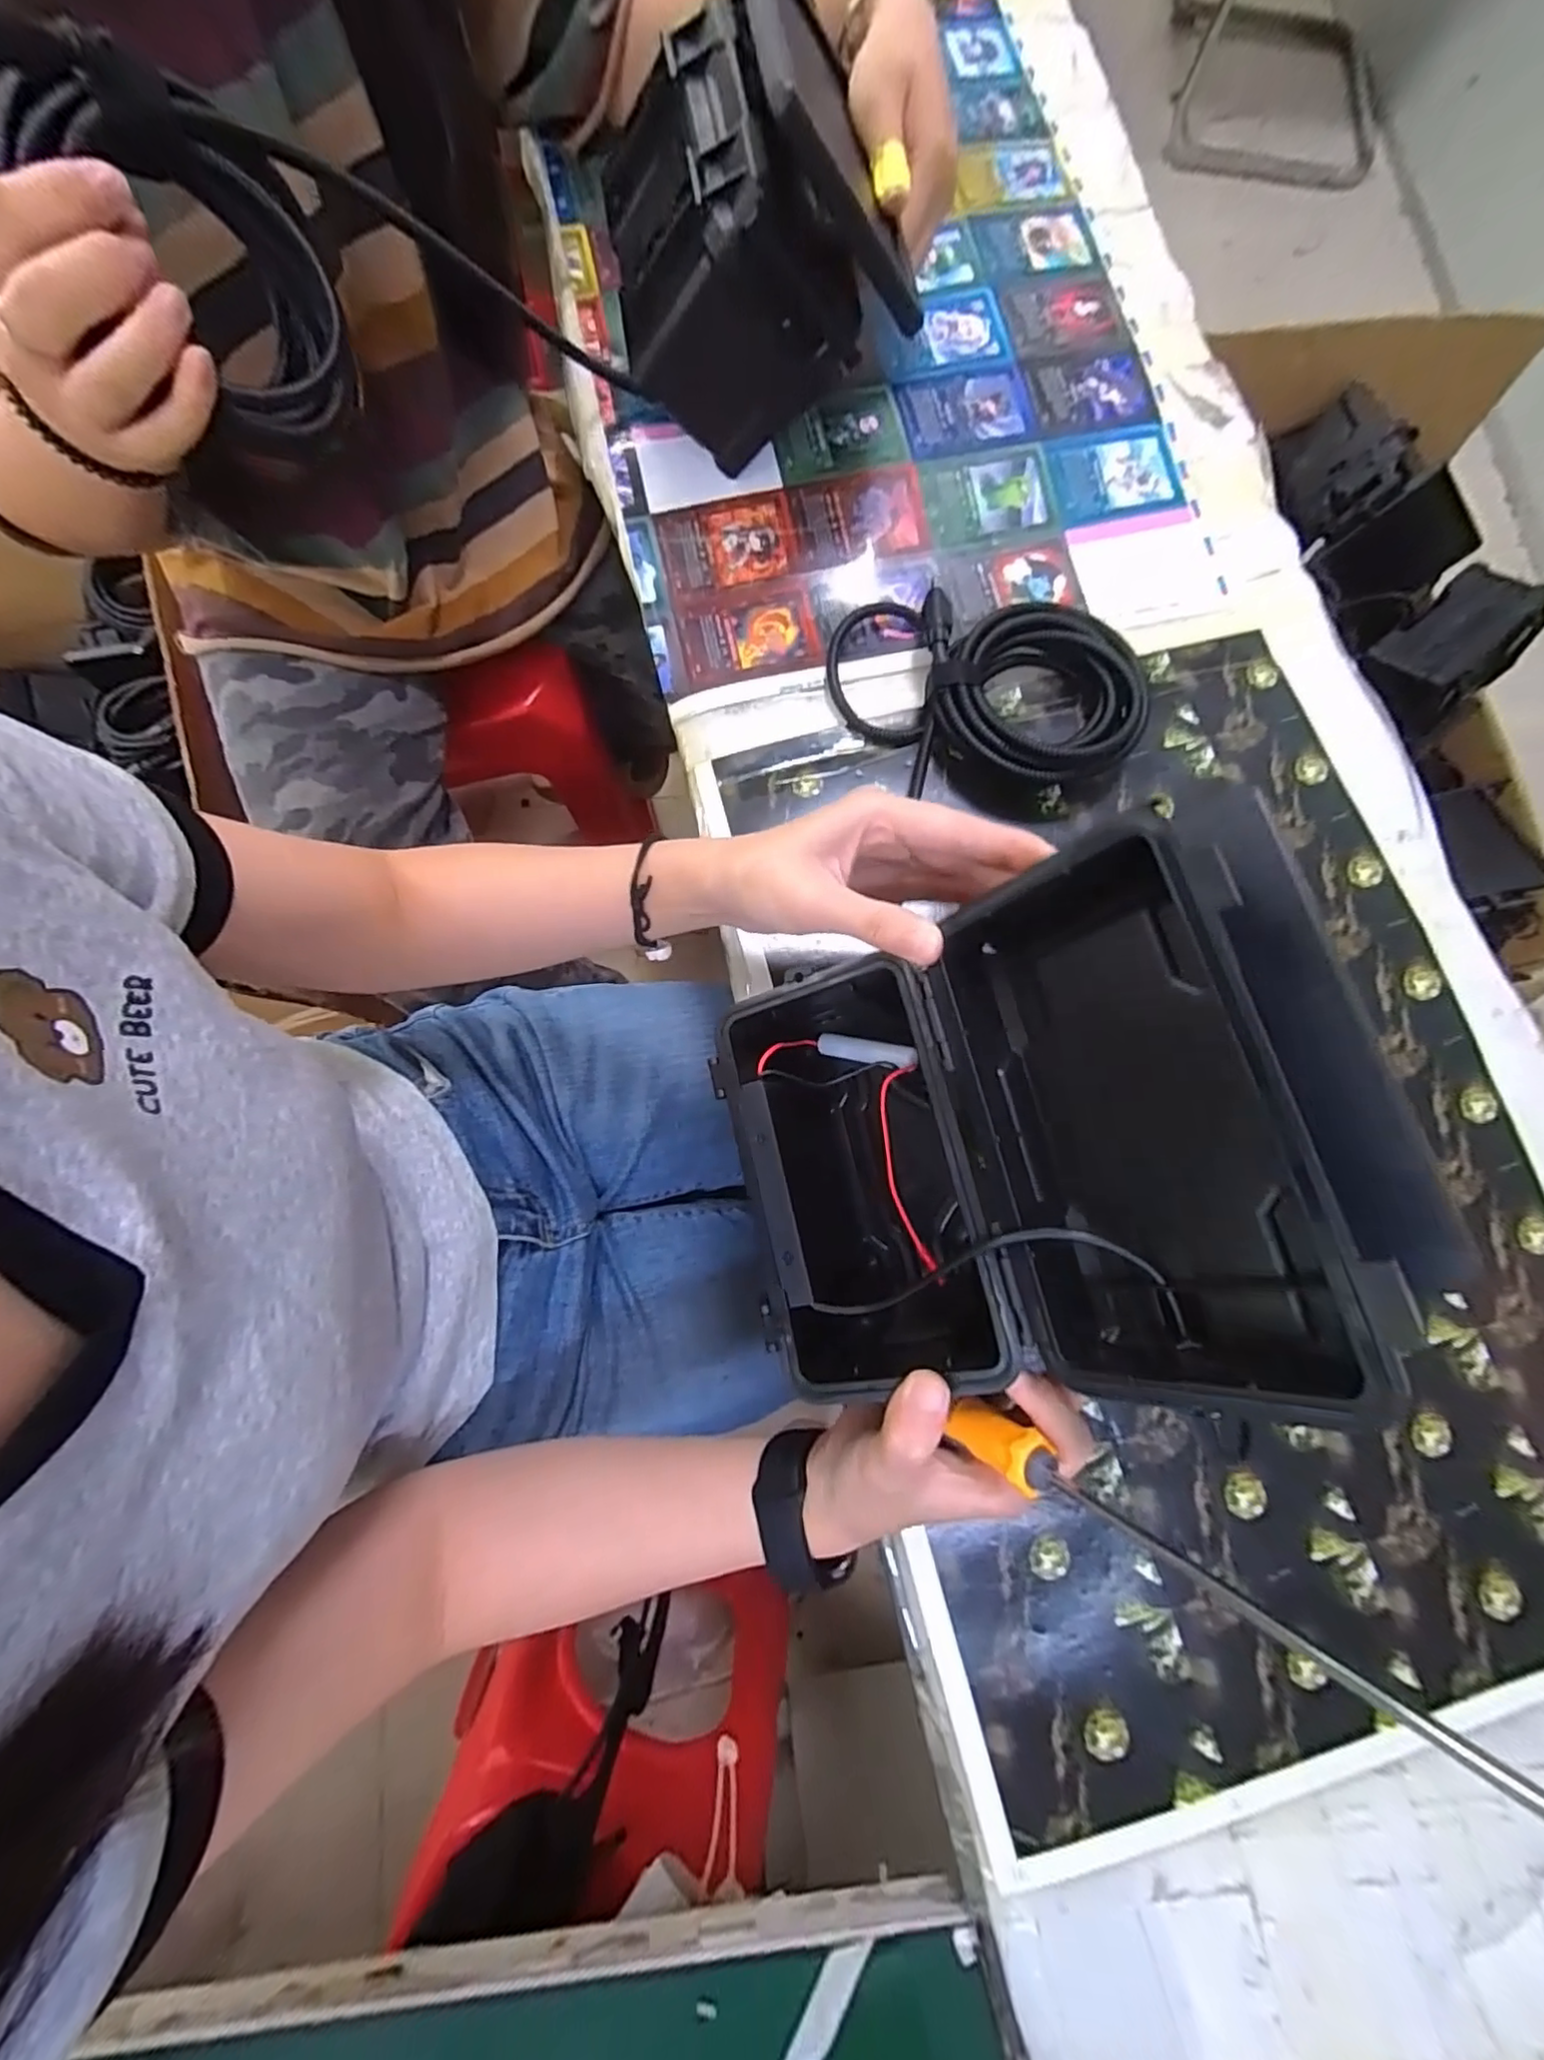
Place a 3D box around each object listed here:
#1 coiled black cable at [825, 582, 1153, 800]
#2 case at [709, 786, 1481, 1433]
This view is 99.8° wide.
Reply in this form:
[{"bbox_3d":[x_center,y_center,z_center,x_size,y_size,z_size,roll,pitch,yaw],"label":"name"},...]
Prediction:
[{"bbox_3d":[0.129,-0.209,0.402,0.183,0.043,0.127,7,79,-1],"label":"coiled black cable"},{"bbox_3d":[0.087,0.046,0.270,0.199,0.193,0.172,-16,80,-3],"label":"case"}]

